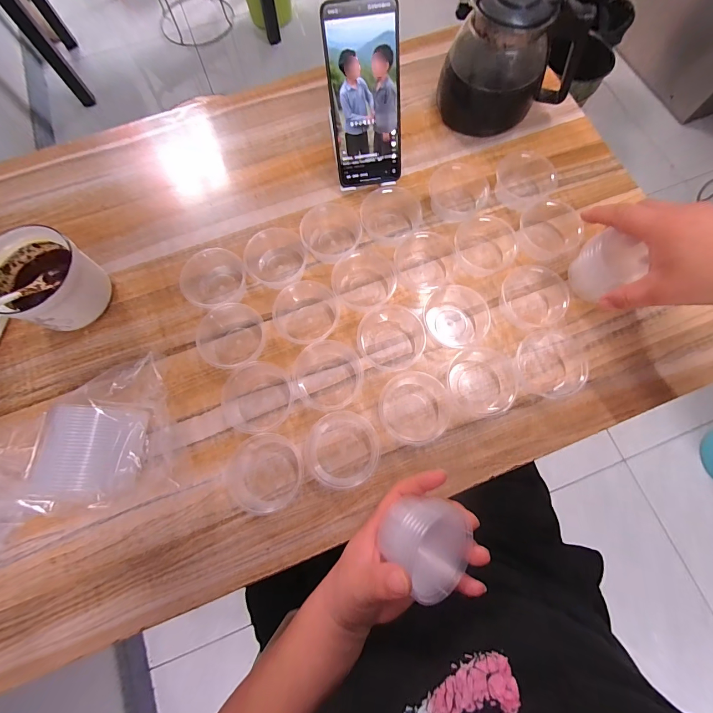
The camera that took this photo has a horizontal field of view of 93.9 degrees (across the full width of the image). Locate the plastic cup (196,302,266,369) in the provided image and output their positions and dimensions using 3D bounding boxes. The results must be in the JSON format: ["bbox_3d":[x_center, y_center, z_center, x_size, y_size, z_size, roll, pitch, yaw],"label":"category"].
[{"bbox_3d":[-0.133,-0.022,0.356,0.066,0.033,0.063,0,73,0],"label":"plastic cup"}]

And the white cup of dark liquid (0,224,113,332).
[{"bbox_3d":[-0.323,-0.077,0.350,0.089,0.073,0.089,0,73,0],"label":"white cup of dark liquid"}]

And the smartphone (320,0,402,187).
[{"bbox_3d":[0.010,-0.279,0.367,0.077,0.160,0.007,-10,39,-3],"label":"smartphone"}]

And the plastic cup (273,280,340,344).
[{"bbox_3d":[-0.054,-0.050,0.361,0.063,0.034,0.064,0,73,0],"label":"plastic cup"}]

